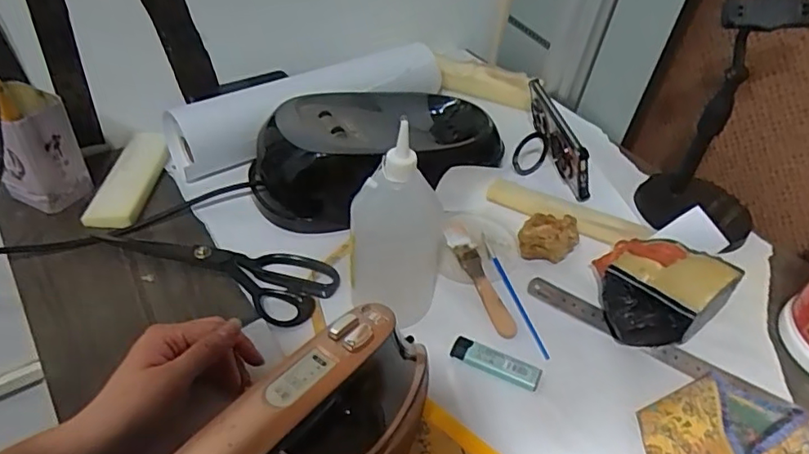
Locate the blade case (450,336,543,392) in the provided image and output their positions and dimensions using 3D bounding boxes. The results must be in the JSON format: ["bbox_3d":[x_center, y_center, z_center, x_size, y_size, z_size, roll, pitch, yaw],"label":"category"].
[{"bbox_3d":[0.079,0.118,0.490,0.076,0.010,0.019,20,46,16],"label":"blade case"}]

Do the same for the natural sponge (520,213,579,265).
[{"bbox_3d":[0.146,0.013,0.583,0.058,0.048,0.049,16,45,12],"label":"natural sponge"}]

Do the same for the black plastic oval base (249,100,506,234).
[{"bbox_3d":[-0.023,-0.087,0.621,0.287,0.090,0.129,-14,47,-18],"label":"black plastic oval base"}]

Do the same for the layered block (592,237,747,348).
[{"bbox_3d":[0.226,0.055,0.519,0.111,0.072,0.105,32,50,26],"label":"layered block"}]

